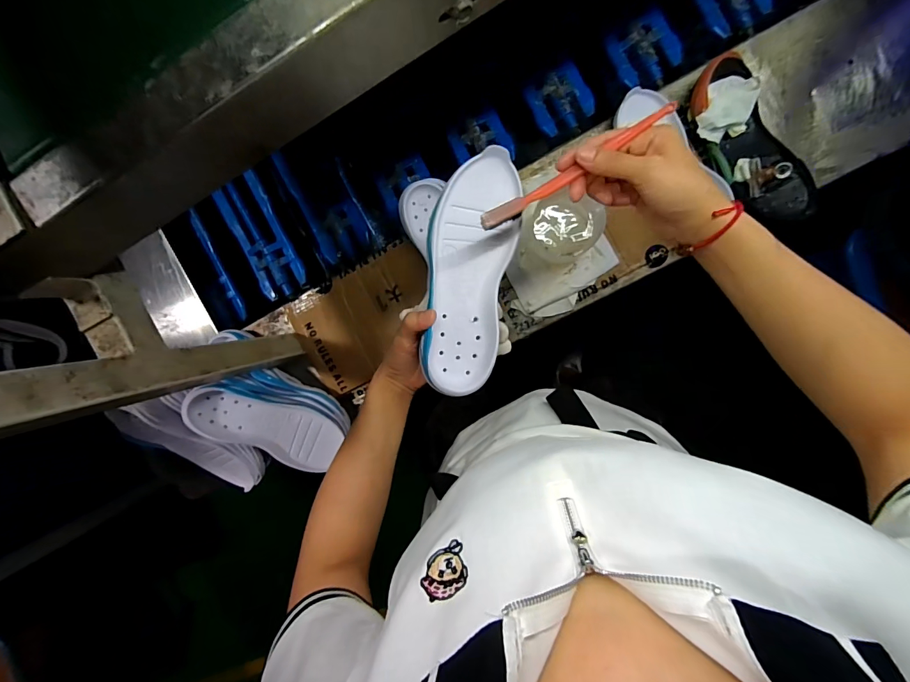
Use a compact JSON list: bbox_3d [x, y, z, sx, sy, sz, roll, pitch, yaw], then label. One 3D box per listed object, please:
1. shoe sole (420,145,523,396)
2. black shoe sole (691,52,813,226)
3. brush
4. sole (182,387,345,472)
[{"bbox_3d":[0.015,-0.064,0.382,0.082,0.037,0.233,8,92,6],"label":"shoe sole"},{"bbox_3d":[0.407,-0.268,0.531,0.092,0.047,0.239,-35,92,12],"label":"black shoe sole"},{"bbox_3d":[0.098,-0.143,0.321,0.169,0.015,0.014,-28,91,13],"label":"brush"},{"bbox_3d":[-0.283,0.131,0.577,0.219,0.039,0.076,25,98,-22],"label":"sole"}]

